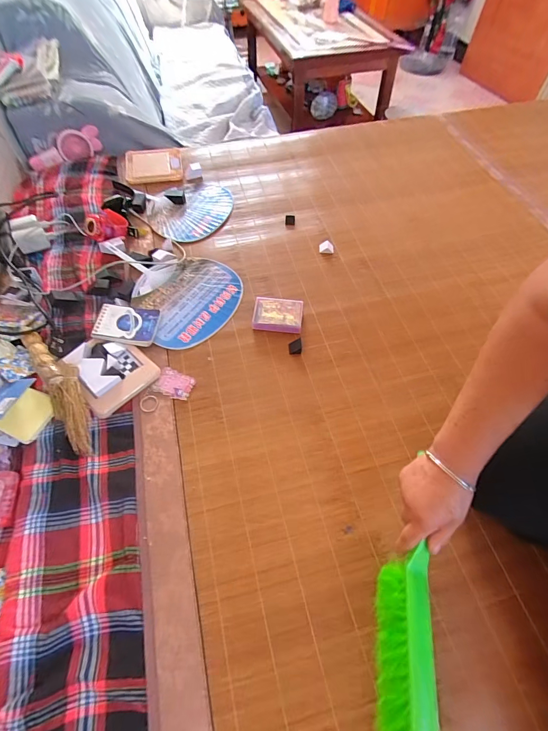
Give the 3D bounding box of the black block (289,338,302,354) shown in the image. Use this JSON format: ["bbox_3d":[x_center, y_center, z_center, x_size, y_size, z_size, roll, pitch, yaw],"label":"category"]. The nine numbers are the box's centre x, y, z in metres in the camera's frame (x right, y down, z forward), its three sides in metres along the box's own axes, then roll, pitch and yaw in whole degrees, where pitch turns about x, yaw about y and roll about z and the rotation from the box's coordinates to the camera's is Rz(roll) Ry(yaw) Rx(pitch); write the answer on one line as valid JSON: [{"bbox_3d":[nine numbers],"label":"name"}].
[{"bbox_3d":[0.040,-0.036,0.631,0.023,0.016,0.029,-4,60,-5],"label":"black block"}]

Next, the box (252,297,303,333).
[{"bbox_3d":[0.008,-0.101,0.664,0.094,0.023,0.074,7,59,2],"label":"box"}]

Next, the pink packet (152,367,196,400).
[{"bbox_3d":[-0.175,0.033,0.591,0.064,0.008,0.051,20,61,9],"label":"pink packet"}]

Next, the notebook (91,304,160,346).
[{"bbox_3d":[-0.279,-0.077,0.631,0.113,0.019,0.083,3,59,0],"label":"notebook"}]

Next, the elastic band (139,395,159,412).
[{"bbox_3d":[-0.212,0.064,0.567,0.033,0.004,0.030,1,59,-2],"label":"elastic band"}]

